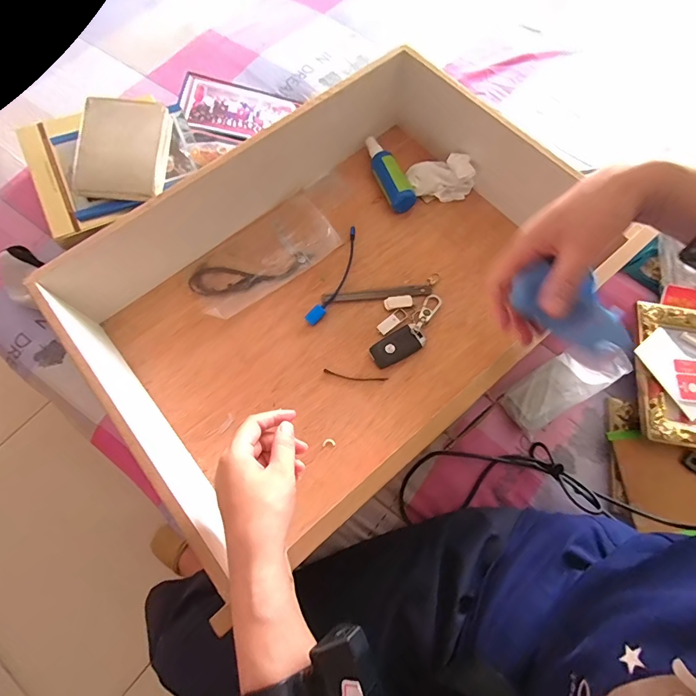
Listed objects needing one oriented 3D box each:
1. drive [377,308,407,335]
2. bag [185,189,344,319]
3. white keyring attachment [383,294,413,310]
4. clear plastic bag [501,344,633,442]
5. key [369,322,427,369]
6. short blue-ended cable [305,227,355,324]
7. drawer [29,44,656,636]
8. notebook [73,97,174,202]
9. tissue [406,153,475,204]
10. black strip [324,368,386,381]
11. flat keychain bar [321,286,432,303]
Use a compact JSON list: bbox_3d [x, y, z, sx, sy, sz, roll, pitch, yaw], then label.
[{"bbox_3d":[0.059,-0.036,0.536,0.045,0.005,0.016,-40,75,-12],"label":"drive"},{"bbox_3d":[-0.121,-0.132,0.571,0.209,0.017,0.110,-37,74,-11],"label":"bag"},{"bbox_3d":[0.067,-0.061,0.545,0.038,0.005,0.017,-11,71,-3],"label":"white keyring attachment"},{"bbox_3d":[0.276,0.045,0.520,0.153,0.032,0.064,-32,74,-13],"label":"clear plastic bag"},{"bbox_3d":[0.063,-0.002,0.520,0.069,0.020,0.037,-27,73,-8],"label":"key"},{"bbox_3d":[-0.015,-0.101,0.560,0.024,0.012,0.158,22,73,8],"label":"short blue-ended cable"},{"bbox_3d":[-0.016,-0.092,0.503,0.565,0.120,0.422,-34,74,-10],"label":"drawer"},{"bbox_3d":[-0.294,-0.259,0.531,0.110,0.021,0.136,0,82,-5],"label":"notebook"},{"bbox_3d":[0.137,-0.249,0.590,0.095,0.043,0.052,5,70,0],"label":"tissue"},{"bbox_3d":[0.009,0.037,0.521,0.082,0.005,0.010,8,71,4],"label":"black strip"},{"bbox_3d":[0.037,-0.071,0.550,0.145,0.006,0.016,-2,72,3],"label":"flat keychain bar"}]

